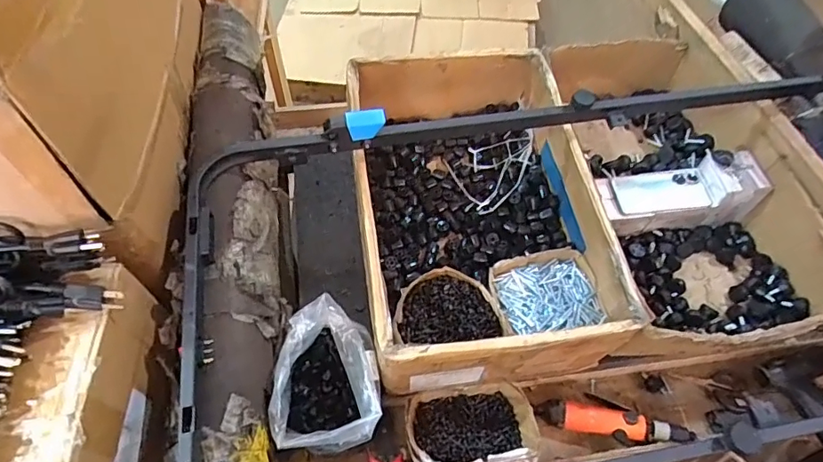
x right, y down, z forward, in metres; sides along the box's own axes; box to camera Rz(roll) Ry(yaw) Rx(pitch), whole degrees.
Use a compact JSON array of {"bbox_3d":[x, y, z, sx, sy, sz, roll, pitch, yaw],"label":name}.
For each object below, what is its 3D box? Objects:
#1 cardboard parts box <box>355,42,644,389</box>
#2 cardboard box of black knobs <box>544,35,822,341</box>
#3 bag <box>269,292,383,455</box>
[{"bbox_3d":[0.098,-0.043,0.837,0.341,0.169,0.533,-6,60,-6],"label":"cardboard parts box"},{"bbox_3d":[0.466,-0.092,0.914,0.335,0.165,0.614,-9,61,-8],"label":"cardboard box of black knobs"},{"bbox_3d":[-0.112,0.207,0.710,0.134,0.163,0.179,-1,60,-3],"label":"bag"}]

